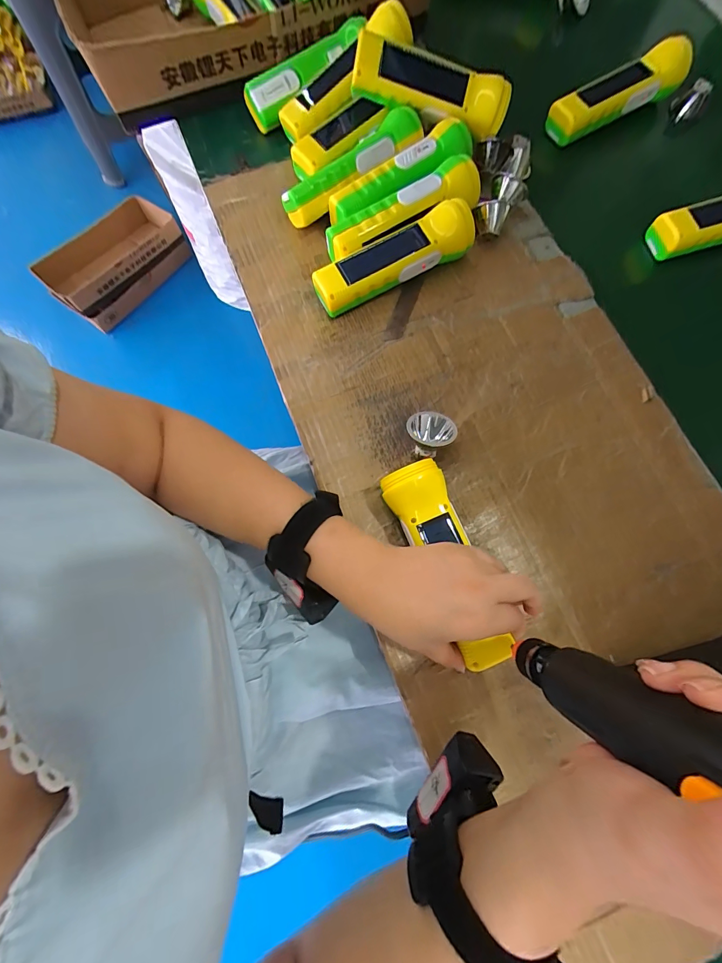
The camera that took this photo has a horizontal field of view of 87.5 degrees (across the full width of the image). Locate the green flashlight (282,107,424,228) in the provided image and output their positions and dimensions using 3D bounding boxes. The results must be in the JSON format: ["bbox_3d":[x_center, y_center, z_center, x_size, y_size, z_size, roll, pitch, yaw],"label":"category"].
[{"bbox_3d":[-0.004,-0.333,0.413,0.169,0.047,0.052,-40,78,-9],"label":"green flashlight"}]

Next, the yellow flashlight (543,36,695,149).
[{"bbox_3d":[0.308,-0.465,0.456,0.171,0.053,0.046,-28,77,-7],"label":"yellow flashlight"}]

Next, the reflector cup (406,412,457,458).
[{"bbox_3d":[0.062,-0.044,0.344,0.037,0.032,0.040,0,75,1],"label":"reflector cup"}]

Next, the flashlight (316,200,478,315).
[{"bbox_3d":[0.033,-0.224,0.383,0.163,0.045,0.043,-25,76,-6],"label":"flashlight"}]

